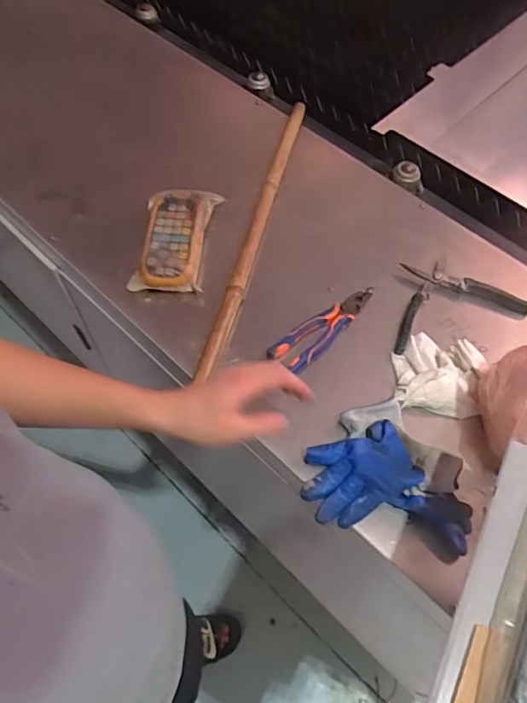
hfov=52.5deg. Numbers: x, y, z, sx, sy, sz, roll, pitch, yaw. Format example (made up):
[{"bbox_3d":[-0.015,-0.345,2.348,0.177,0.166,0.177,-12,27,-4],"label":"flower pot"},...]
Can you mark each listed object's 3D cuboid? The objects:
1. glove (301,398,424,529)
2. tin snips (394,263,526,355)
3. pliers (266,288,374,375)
[{"bbox_3d":[0.131,0.143,0.686,0.174,0.045,0.134,-24,64,-14],"label":"glove"},{"bbox_3d":[0.287,-0.084,0.837,0.221,0.034,0.142,-12,61,-8],"label":"tin snips"},{"bbox_3d":[0.098,-0.033,0.803,0.194,0.025,0.058,-31,66,-18],"label":"pliers"}]

